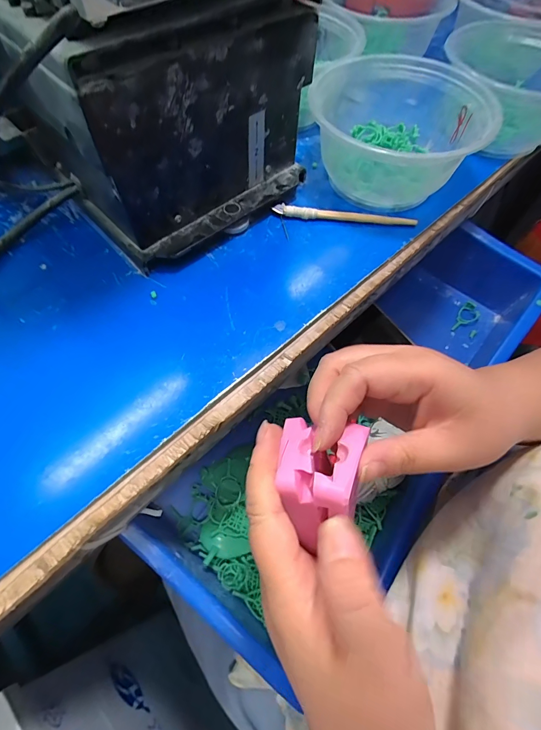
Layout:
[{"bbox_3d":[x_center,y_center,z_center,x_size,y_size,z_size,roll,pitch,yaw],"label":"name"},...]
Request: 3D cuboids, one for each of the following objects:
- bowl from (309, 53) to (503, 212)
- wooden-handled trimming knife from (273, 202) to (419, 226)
[{"bbox_3d":[0.097,-0.177,0.285,0.127,0.065,0.134,1,62,-1],"label":"bowl"},{"bbox_3d":[0.059,-0.118,0.282,0.112,0.011,0.010,6,62,2],"label":"wooden-handled trimming knife"}]

